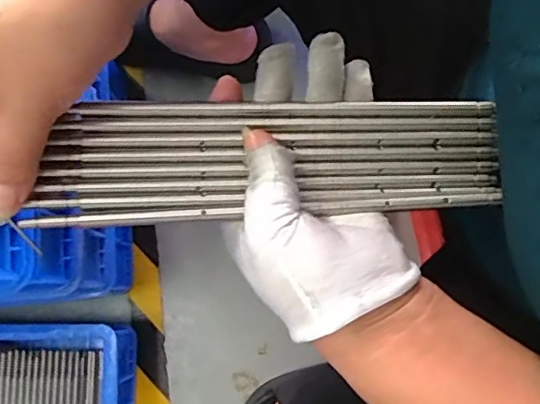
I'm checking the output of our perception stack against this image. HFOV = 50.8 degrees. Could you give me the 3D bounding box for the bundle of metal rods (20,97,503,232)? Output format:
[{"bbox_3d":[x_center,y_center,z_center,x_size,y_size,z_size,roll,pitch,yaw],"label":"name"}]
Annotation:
[{"bbox_3d":[0.005,-0.023,0.299,0.240,0.009,0.061,-4,79,-9],"label":"bundle of metal rods"}]

